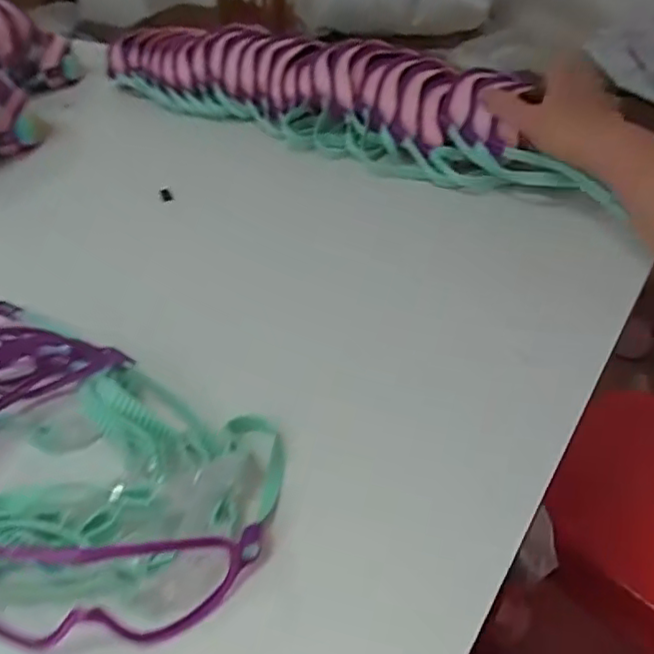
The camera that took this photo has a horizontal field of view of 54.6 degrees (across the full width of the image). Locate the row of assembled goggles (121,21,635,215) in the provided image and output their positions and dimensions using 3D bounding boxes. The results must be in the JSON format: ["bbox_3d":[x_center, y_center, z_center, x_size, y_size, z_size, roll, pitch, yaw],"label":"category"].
[{"bbox_3d":[-0.009,-0.293,0.764,0.677,0.083,0.157,26,48,29],"label":"row of assembled goggles"}]

